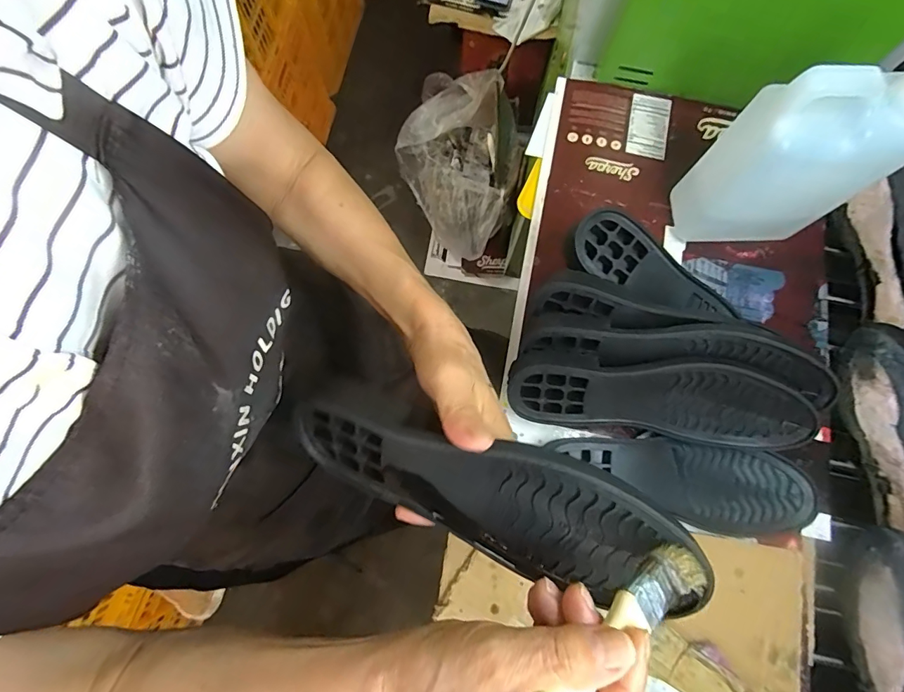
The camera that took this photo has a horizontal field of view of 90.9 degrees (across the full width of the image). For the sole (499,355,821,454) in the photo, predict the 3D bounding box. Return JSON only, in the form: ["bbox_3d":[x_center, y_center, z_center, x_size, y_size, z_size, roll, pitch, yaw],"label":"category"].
[{"bbox_3d":[0.175,0.044,0.384,0.247,0.090,0.028,7,38,1],"label":"sole"}]

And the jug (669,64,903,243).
[{"bbox_3d":[0.303,-0.162,0.406,0.134,0.188,0.072,-3,77,-2],"label":"jug"}]

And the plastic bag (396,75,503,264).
[{"bbox_3d":[-0.006,-0.433,1.100,0.256,0.176,0.393,-1,77,-1],"label":"plastic bag"}]

